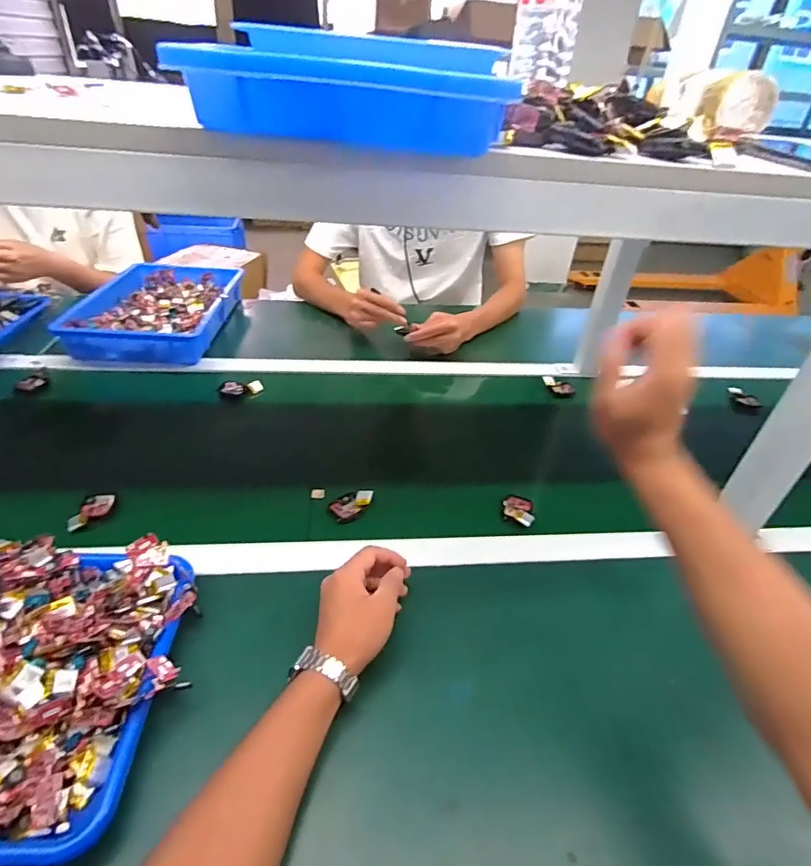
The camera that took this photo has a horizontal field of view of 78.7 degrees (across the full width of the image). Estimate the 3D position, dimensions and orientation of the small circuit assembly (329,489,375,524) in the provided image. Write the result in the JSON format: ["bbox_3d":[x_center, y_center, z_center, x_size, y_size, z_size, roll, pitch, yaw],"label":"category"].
[{"bbox_3d":[-0.069,0.092,0.641,0.059,0.017,0.035,-23,46,-32],"label":"small circuit assembly"}]

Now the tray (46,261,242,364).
[{"bbox_3d":[-0.480,-0.247,0.964,0.259,0.050,0.356,2,37,-4],"label":"tray"}]

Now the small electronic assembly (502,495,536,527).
[{"bbox_3d":[0.149,0.101,0.650,0.038,0.012,0.056,9,37,5],"label":"small electronic assembly"}]

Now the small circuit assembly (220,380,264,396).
[{"bbox_3d":[-0.277,-0.076,0.836,0.068,0.014,0.025,-4,38,-12],"label":"small circuit assembly"}]

